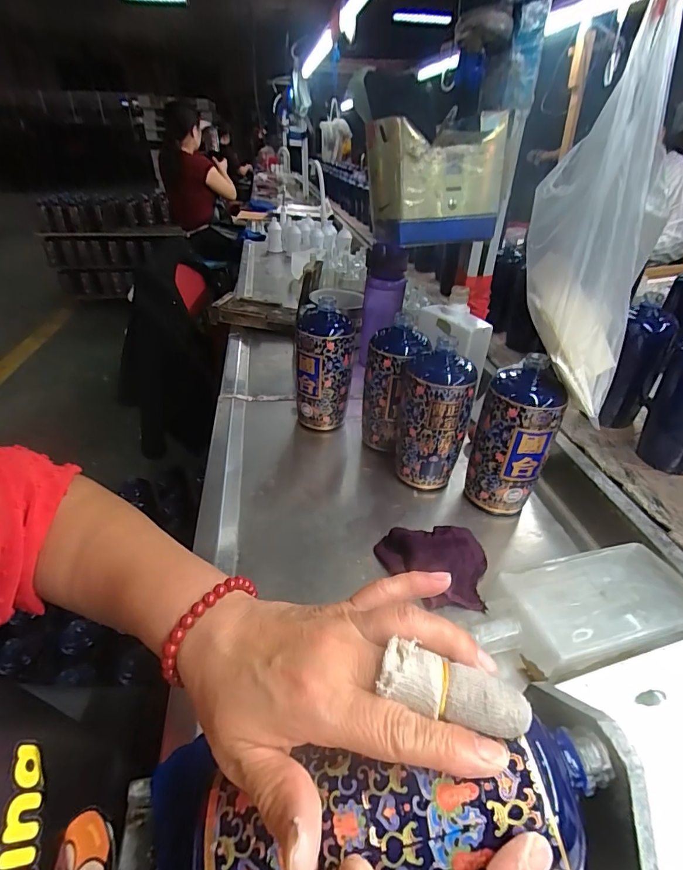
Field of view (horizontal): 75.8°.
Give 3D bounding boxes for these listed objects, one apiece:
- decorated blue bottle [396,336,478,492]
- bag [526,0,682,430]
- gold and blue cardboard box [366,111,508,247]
[{"bbox_3d":[0.109,-0.018,0.536,0.083,0.174,0.070,9,35,11],"label":"decorated blue bottle"},{"bbox_3d":[0.232,-0.190,0.405,0.110,0.288,0.108,16,36,20],"label":"bag"},{"bbox_3d":[0.116,-0.323,0.561,0.154,0.128,0.104,-2,34,-6],"label":"gold and blue cardboard box"}]

